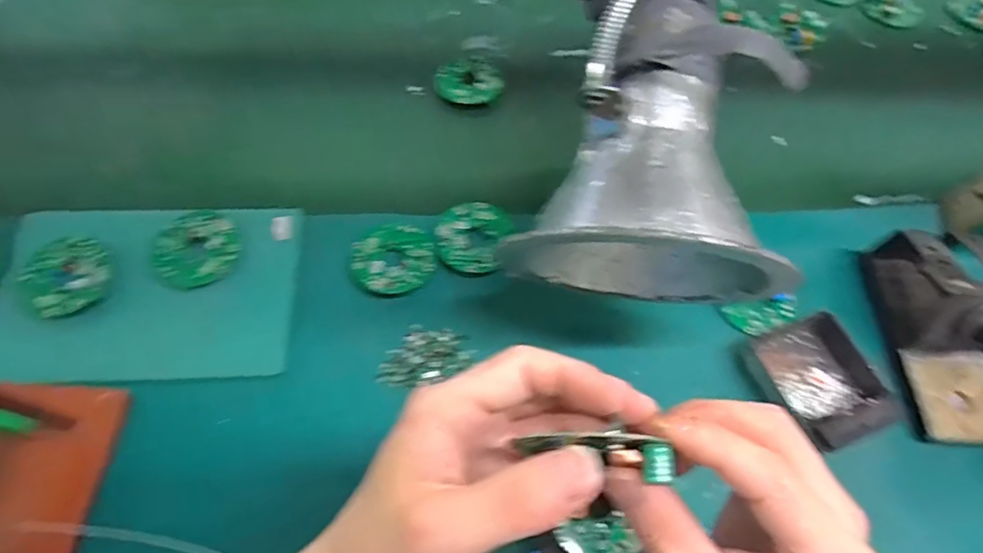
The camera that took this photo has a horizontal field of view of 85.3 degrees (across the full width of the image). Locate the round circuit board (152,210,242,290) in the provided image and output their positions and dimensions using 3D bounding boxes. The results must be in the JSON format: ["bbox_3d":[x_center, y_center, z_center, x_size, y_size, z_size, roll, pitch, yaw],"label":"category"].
[{"bbox_3d":[-0.233,-0.024,0.421,0.061,0.012,0.063,2,62,-3],"label":"round circuit board"}]

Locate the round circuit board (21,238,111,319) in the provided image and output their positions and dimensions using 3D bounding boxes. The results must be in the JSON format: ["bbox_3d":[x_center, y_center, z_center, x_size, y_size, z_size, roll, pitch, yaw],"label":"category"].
[{"bbox_3d":[-0.320,-0.001,0.403,0.055,0.008,0.062,-39,71,-22],"label":"round circuit board"}]

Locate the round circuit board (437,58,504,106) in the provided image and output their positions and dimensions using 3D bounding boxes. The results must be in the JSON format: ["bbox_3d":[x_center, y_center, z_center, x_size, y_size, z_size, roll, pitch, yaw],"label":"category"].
[{"bbox_3d":[-0.021,-0.196,0.534,0.064,0.011,0.057,-37,76,-23],"label":"round circuit board"}]

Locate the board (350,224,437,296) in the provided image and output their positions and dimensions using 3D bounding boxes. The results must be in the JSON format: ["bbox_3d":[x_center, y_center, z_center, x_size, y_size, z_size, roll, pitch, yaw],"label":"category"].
[{"bbox_3d":[-0.080,-0.015,0.436,0.066,0.005,0.060,1,66,-3],"label":"board"}]

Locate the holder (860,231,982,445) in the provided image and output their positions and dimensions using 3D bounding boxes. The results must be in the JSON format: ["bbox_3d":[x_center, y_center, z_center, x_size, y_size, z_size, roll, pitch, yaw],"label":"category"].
[{"bbox_3d":[0.360,0.040,0.414,0.073,0.074,0.162,3,62,-3],"label":"holder"}]

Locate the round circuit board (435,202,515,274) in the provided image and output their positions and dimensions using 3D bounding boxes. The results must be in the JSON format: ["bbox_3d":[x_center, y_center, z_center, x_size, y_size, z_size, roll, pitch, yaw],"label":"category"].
[{"bbox_3d":[-0.016,-0.035,0.446,0.059,0.006,0.065,18,62,6],"label":"round circuit board"}]

